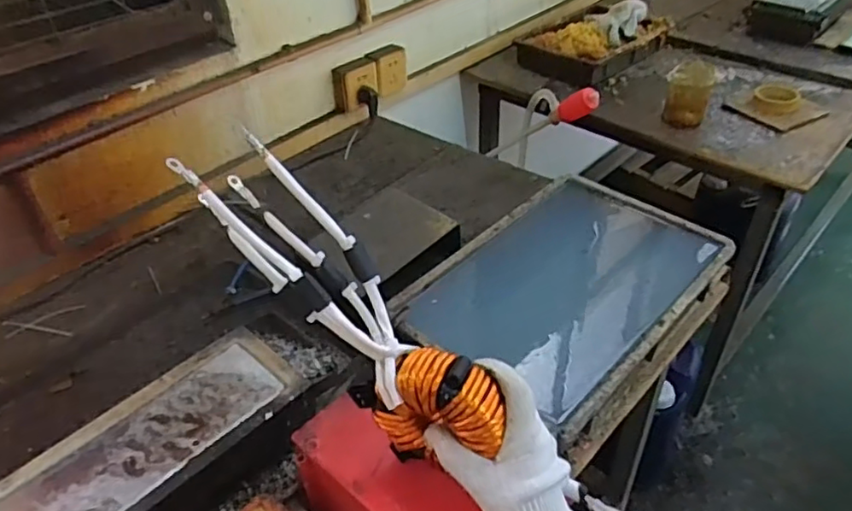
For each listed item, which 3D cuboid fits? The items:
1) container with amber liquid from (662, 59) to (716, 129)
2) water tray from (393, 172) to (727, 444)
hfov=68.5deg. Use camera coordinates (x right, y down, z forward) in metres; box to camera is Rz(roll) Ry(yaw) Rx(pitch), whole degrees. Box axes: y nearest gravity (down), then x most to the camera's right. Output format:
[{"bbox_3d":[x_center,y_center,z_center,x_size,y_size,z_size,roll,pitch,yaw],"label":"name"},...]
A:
[{"bbox_3d":[0.553,-0.340,1.322,0.089,0.110,0.085,13,42,20],"label":"container with amber liquid"},{"bbox_3d":[0.195,0.034,0.858,0.293,0.030,0.432,29,50,34],"label":"water tray"}]

